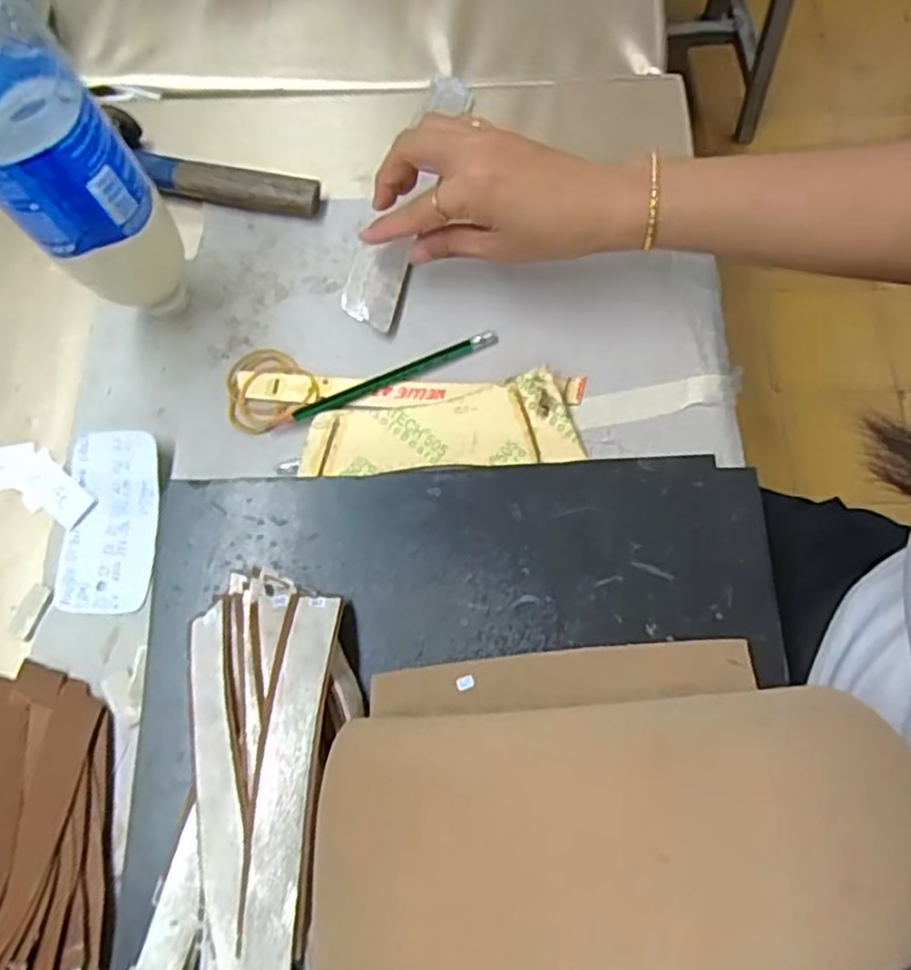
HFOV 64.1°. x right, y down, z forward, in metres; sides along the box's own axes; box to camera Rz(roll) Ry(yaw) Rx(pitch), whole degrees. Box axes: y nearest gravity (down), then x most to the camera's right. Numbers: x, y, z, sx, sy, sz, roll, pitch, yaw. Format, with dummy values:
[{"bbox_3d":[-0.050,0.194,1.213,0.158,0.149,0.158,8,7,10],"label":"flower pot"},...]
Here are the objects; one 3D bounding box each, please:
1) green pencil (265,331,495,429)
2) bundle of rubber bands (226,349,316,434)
[{"bbox_3d":[-0.041,-0.063,0.436,0.143,0.007,0.010,-24,73,-7],"label":"green pencil"},{"bbox_3d":[-0.116,-0.058,0.439,0.054,0.004,0.054,0,71,1],"label":"bundle of rubber bands"}]

